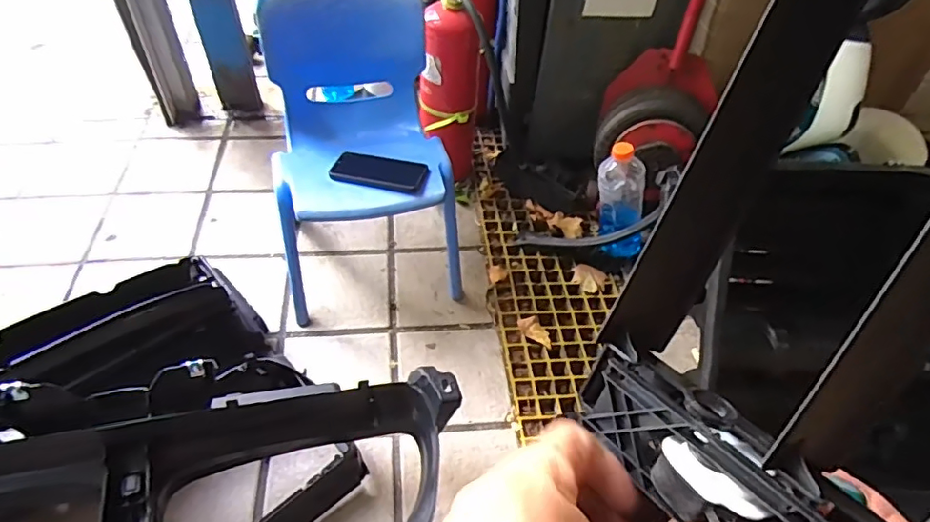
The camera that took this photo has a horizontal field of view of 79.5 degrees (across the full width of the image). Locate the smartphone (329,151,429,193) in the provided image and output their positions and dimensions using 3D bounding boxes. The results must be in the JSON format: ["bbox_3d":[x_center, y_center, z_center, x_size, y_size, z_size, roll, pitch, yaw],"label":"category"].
[{"bbox_3d":[-0.149,-0.155,0.969,0.158,0.010,0.081,10,48,4],"label":"smartphone"}]

